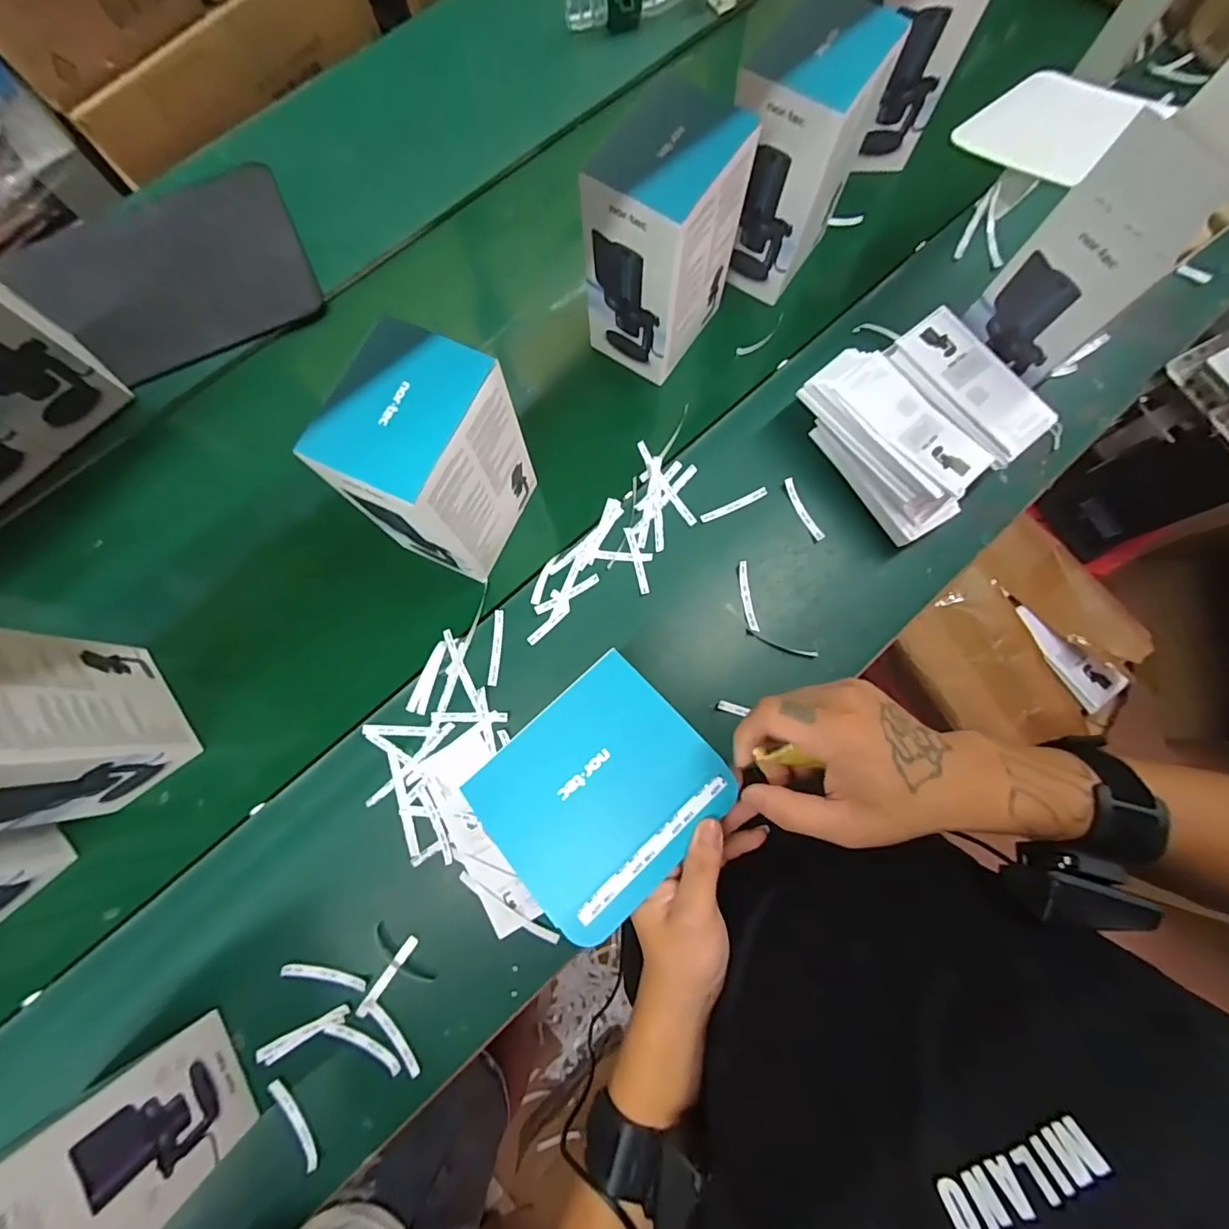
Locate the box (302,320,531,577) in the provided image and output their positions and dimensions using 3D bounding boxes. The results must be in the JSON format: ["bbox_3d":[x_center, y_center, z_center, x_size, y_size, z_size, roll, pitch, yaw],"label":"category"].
[{"bbox_3d":[-0.179,-0.150,0.537,0.116,0.226,0.155,24,79,4],"label":"box"}]

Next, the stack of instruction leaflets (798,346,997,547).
[{"bbox_3d":[0.326,-0.205,0.617,0.102,0.091,0.220,-37,82,-6],"label":"stack of instruction leaflets"}]

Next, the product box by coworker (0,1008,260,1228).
[{"bbox_3d":[-0.442,0.466,0.415,0.145,0.245,0.111,-31,82,-5],"label":"product box by coworker"}]

